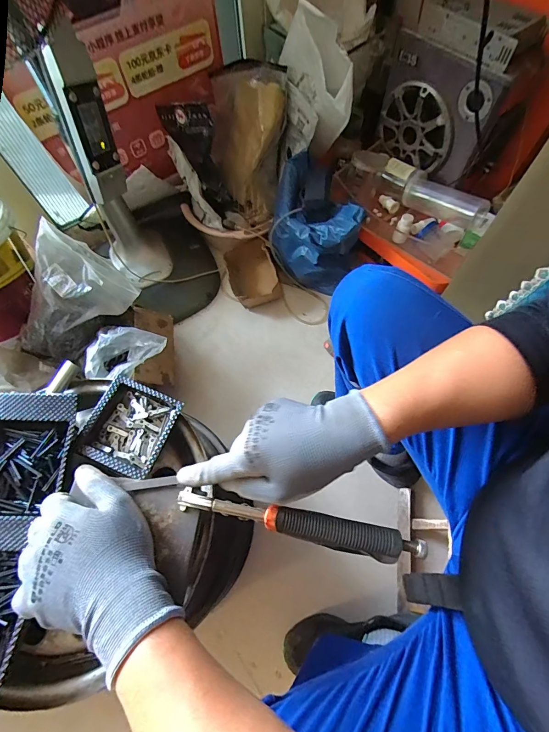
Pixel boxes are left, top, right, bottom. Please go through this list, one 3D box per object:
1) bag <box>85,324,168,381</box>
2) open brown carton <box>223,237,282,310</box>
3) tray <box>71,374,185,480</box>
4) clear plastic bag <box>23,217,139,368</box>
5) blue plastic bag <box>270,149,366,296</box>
[{"bbox_3d":[-0.310,-0.031,0.705,0.082,0.098,0.155,39,73,18],"label":"bag"},{"bbox_3d":[-0.060,-0.256,0.972,0.138,0.101,0.184,-16,66,-4],"label":"open brown carton"},{"bbox_3d":[-0.201,0.082,0.475,0.113,0.029,0.114,20,68,11],"label":"tray"},{"bbox_3d":[-0.445,-0.139,0.721,0.276,0.205,0.140,-31,68,-11],"label":"clear plastic bag"},{"bbox_3d":[0.116,-0.364,0.918,0.226,0.255,0.201,19,68,11],"label":"blue plastic bag"}]

